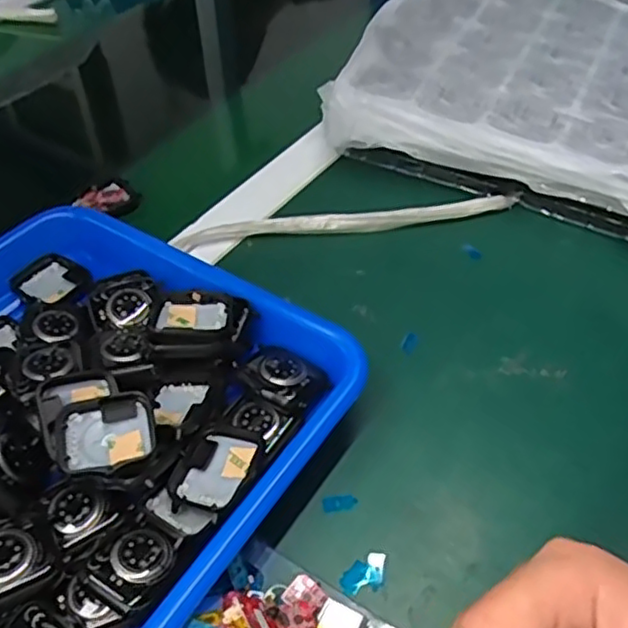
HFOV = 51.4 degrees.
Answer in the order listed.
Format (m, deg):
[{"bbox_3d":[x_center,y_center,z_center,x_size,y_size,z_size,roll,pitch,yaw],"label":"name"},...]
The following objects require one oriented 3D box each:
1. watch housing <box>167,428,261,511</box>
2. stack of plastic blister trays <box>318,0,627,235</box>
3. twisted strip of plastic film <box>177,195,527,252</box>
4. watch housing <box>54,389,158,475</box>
[{"bbox_3d":[-0.046,0.071,0.299,0.032,0.008,0.040,15,50,15],"label":"watch housing"},{"bbox_3d":[0.190,-0.175,0.505,0.294,0.053,0.262,20,52,19],"label":"stack of plastic blister trays"},{"bbox_3d":[0.024,-0.061,0.442,0.231,0.009,0.014,-7,48,-4],"label":"twisted strip of plastic film"},{"bbox_3d":[-0.093,0.054,0.294,0.042,0.008,0.037,-13,56,-17],"label":"watch housing"}]

